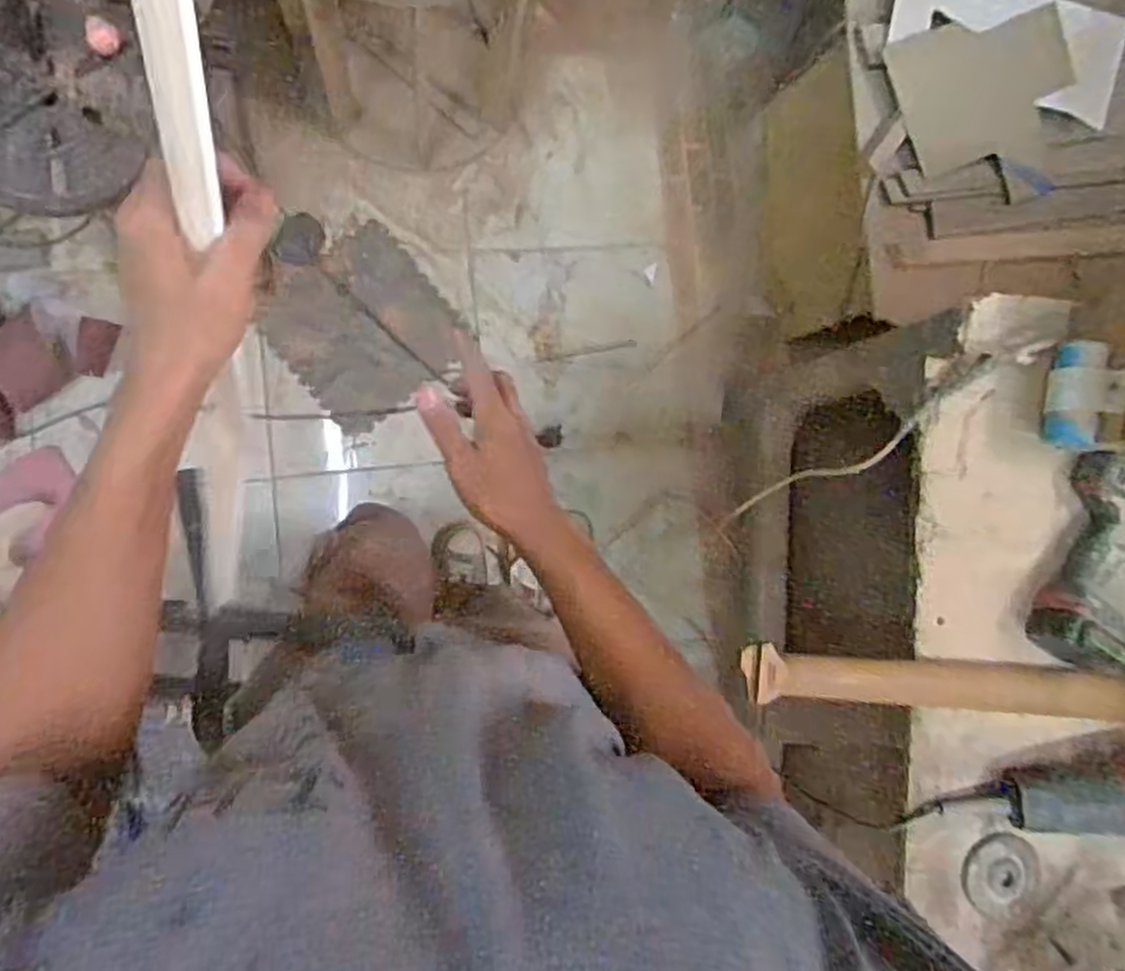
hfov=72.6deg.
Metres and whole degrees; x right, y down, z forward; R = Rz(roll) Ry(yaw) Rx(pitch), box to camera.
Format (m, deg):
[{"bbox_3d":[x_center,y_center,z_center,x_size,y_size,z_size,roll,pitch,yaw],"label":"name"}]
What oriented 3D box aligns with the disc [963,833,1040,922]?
[{"bbox_3d":[0.458,0.407,0.799,0.082,0.011,0.081,0,88,-8],"label":"disc"}]

